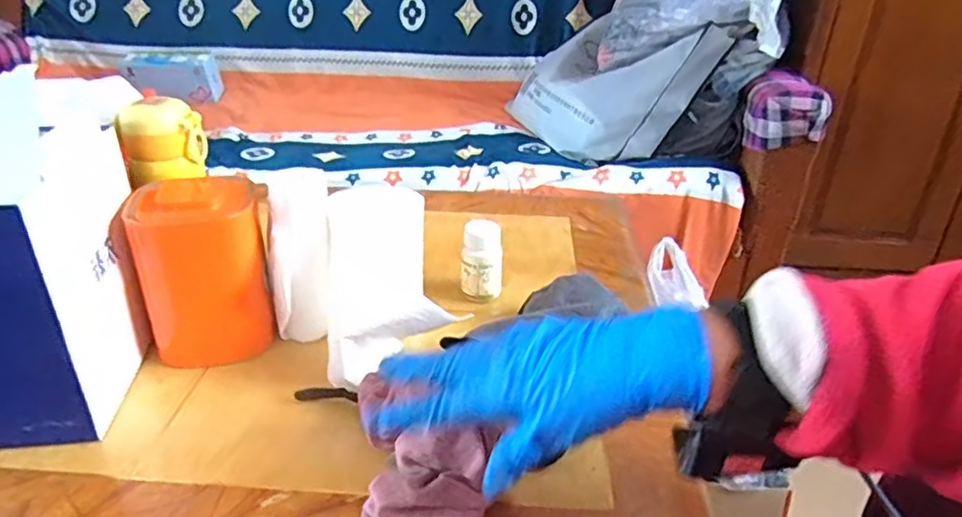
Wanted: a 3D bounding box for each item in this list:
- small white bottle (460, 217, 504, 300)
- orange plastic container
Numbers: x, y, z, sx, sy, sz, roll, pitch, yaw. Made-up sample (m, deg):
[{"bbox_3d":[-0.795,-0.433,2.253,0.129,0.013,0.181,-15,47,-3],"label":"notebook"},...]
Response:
[{"bbox_3d":[0.002,0.001,0.673,0.042,0.078,0.032,5,29,4],"label":"small white bottle"},{"bbox_3d":[-0.252,0.007,0.595,0.110,0.152,0.086,-6,30,-15],"label":"orange plastic container"}]

